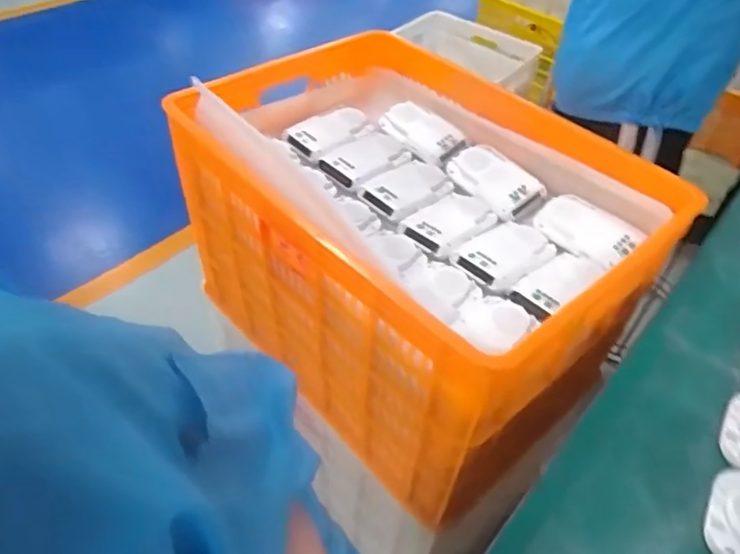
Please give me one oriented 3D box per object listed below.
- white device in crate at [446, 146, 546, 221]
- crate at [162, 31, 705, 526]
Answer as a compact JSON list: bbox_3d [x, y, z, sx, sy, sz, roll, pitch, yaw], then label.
[{"bbox_3d":[0.207,-0.161,0.983,0.094,0.031,0.167,-29,54,-28],"label":"white device in crate"},{"bbox_3d":[0.071,-0.051,0.984,0.498,0.390,0.645,-32,56,-30],"label":"crate"}]

